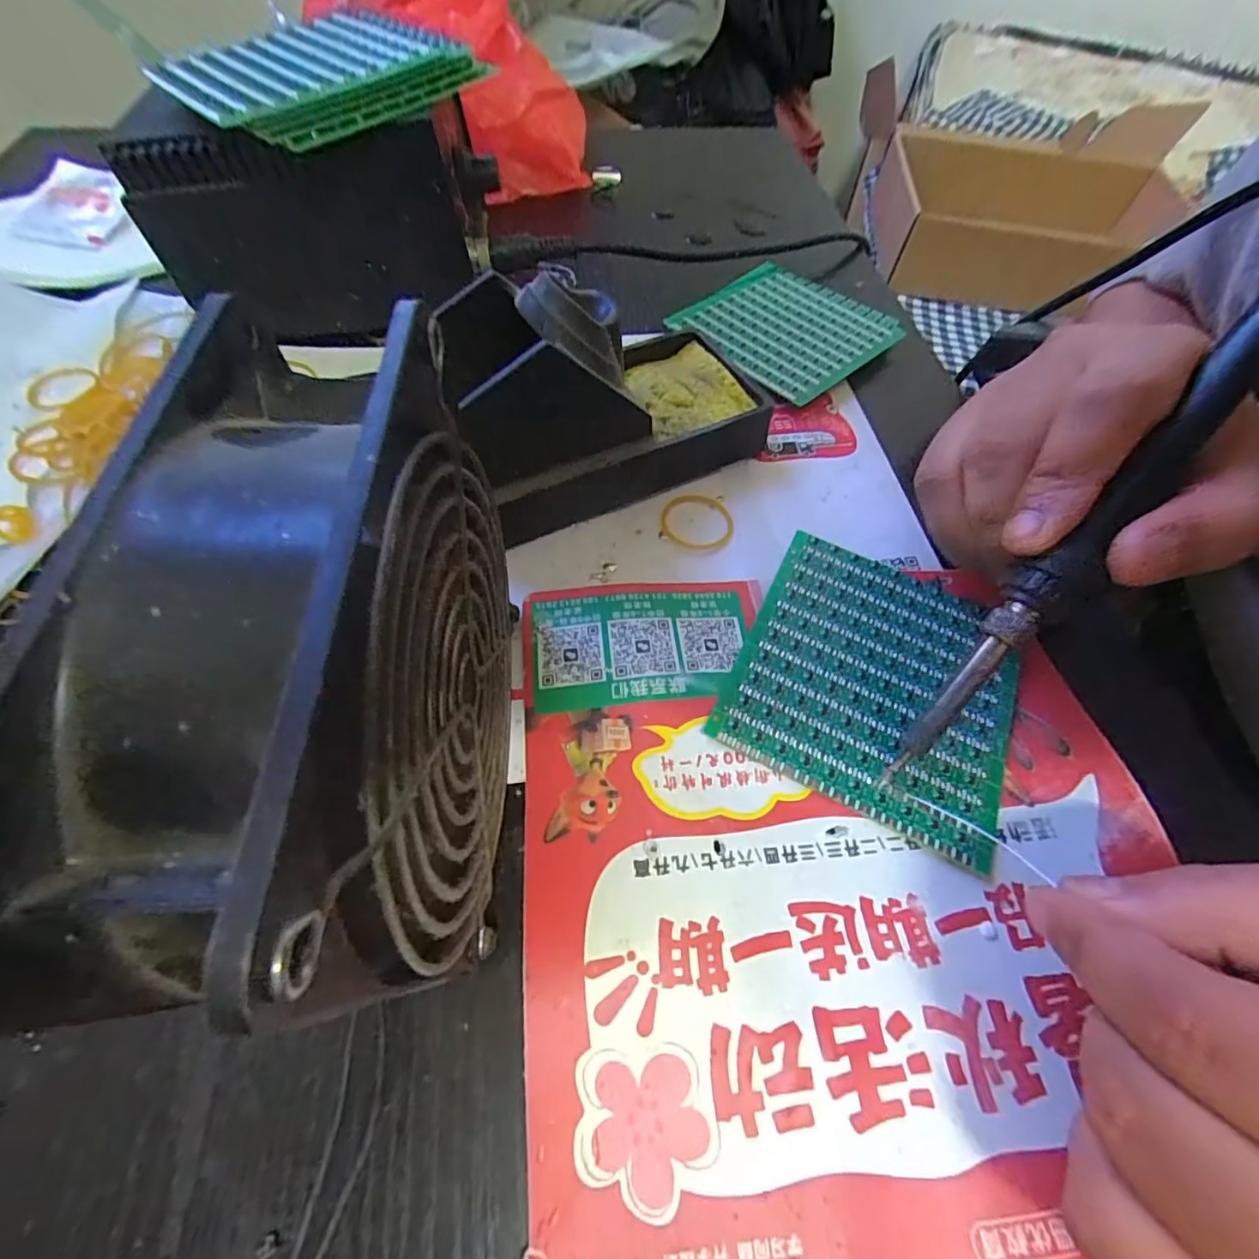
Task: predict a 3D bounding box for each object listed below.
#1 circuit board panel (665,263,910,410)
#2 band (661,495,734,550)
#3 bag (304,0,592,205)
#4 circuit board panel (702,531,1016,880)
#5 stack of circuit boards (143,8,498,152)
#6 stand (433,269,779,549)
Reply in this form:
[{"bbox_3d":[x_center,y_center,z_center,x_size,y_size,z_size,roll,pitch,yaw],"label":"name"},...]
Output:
[{"bbox_3d":[0.089,-0.170,0.302,0.098,0.004,0.102,41,65,20],"label":"circuit board panel"},{"bbox_3d":[0.030,-0.048,0.236,0.031,0.004,0.031,2,59,-3],"label":"band"},{"bbox_3d":[-0.128,-0.437,0.397,0.104,0.105,0.265,-34,67,-21],"label":"bag"},{"bbox_3d":[0.090,0.017,0.196,0.093,0.005,0.099,26,60,11],"label":"circuit board panel"},{"bbox_3d":[-0.133,-0.242,0.231,0.114,0.015,0.100,-37,68,-22],"label":"stack of circuit boards"},{"bbox_3d":[-0.012,-0.102,0.221,0.144,0.075,0.072,-26,64,-19],"label":"stand"}]

